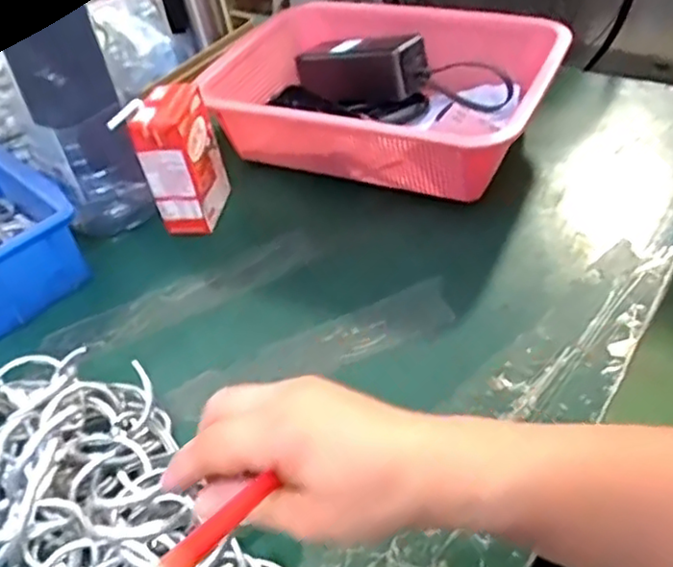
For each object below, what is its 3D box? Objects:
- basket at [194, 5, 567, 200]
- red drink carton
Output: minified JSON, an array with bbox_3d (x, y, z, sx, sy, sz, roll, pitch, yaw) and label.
[{"bbox_3d":[0.043,-0.170,0.604,0.288,0.095,0.203,14,47,22],"label":"basket"},{"bbox_3d":[-0.129,-0.103,0.552,0.044,0.108,0.070,5,44,13],"label":"red drink carton"}]

